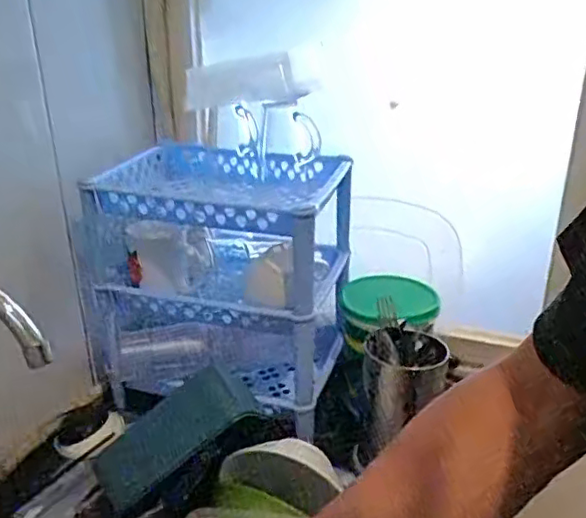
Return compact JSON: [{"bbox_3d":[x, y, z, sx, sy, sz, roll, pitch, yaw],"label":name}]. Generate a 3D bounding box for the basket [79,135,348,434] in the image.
[{"bbox_3d":[-0.091,0.017,0.827,0.305,0.284,0.198,5,24,10],"label":"basket"}]

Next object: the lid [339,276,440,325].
[{"bbox_3d":[0.125,0.052,0.813,0.125,0.016,0.114,0,24,0],"label":"lid"}]

